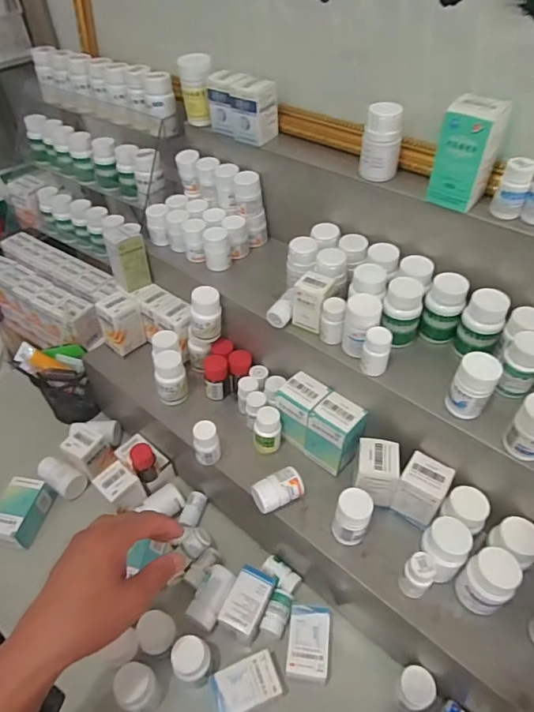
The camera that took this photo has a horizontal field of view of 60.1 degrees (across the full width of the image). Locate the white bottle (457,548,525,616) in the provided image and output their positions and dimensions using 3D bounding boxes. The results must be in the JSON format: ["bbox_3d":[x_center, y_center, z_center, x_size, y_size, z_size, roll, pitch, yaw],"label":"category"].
[{"bbox_3d":[0.194,0.198,0.404,0.035,0.059,0.039,-26,51,-22],"label":"white bottle"}]

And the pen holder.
[{"bbox_3d":[-0.314,0.042,0.705,0.095,0.116,0.069,-13,48,-11],"label":"pen holder"}]

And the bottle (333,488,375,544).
[{"bbox_3d":[0.083,0.159,0.451,0.032,0.056,0.035,-1,47,1],"label":"bottle"}]

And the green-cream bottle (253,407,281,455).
[{"bbox_3d":[0.000,0.086,0.528,0.032,0.053,0.031,-1,47,1],"label":"green-cream bottle"}]

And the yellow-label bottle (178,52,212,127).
[{"bbox_3d":[-0.083,-0.316,0.554,0.036,0.072,0.032,-7,47,-5],"label":"yellow-label bottle"}]

